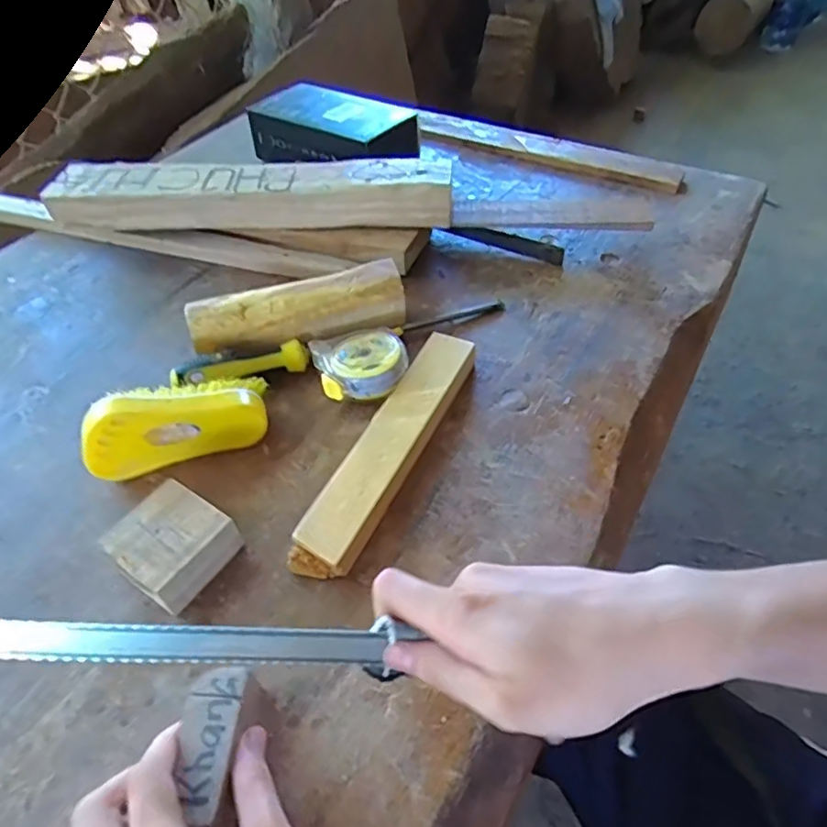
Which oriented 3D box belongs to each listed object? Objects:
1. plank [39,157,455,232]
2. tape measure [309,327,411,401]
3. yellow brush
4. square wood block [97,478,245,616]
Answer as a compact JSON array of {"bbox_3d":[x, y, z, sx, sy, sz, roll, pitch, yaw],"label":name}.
[{"bbox_3d":[-0.161,-0.221,0.615,0.393,0.039,0.078,1,49,6],"label":"plank"},{"bbox_3d":[-0.040,-0.038,0.490,0.073,0.031,0.063,-14,49,-9],"label":"tape measure"},{"bbox_3d":[-0.171,0.005,0.442,0.125,0.057,0.041,-14,49,-9],"label":"yellow brush"},{"bbox_3d":[-0.152,0.085,0.387,0.065,0.034,0.061,26,54,24],"label":"square wood block"}]

